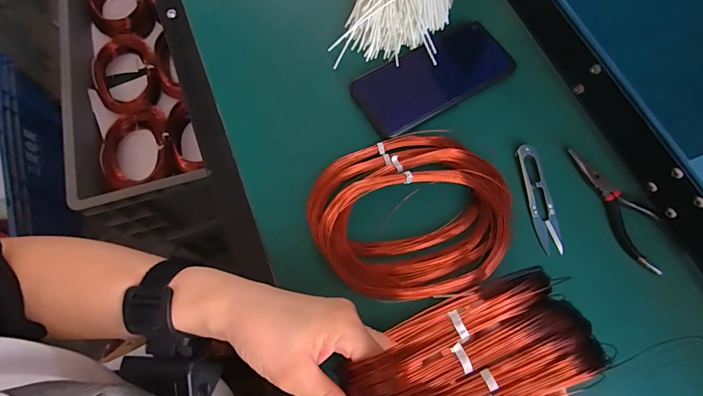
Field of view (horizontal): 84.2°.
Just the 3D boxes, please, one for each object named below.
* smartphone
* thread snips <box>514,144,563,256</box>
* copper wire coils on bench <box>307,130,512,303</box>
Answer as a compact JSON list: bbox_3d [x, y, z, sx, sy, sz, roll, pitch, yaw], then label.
[{"bbox_3d":[0.084,-0.124,0.398,0.163,0.008,0.075,-29,72,-10],"label":"smartphone"},{"bbox_3d":[0.173,-0.001,0.359,0.022,0.008,0.103,-6,69,-1],"label":"thread snips"},{"bbox_3d":[0.052,0.011,0.343,0.170,0.025,0.148,-15,70,-5],"label":"copper wire coils on bench"}]

